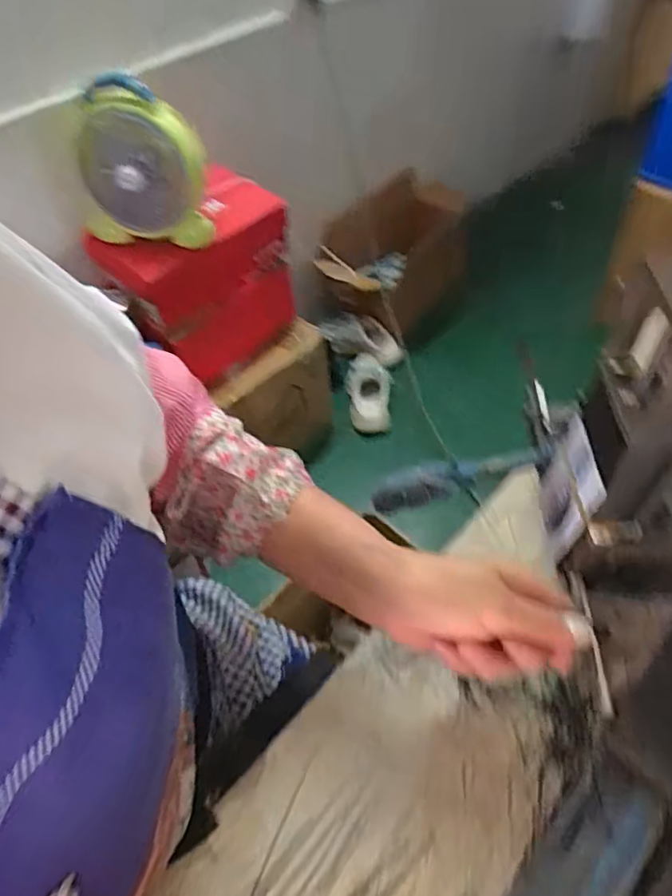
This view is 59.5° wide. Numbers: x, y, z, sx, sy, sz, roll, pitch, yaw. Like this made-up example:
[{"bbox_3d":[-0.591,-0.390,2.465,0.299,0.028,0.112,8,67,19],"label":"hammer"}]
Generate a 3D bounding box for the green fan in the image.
[{"bbox_3d":[-0.333,-0.467,0.984,0.214,0.242,0.082,5,51,9],"label":"green fan"}]

